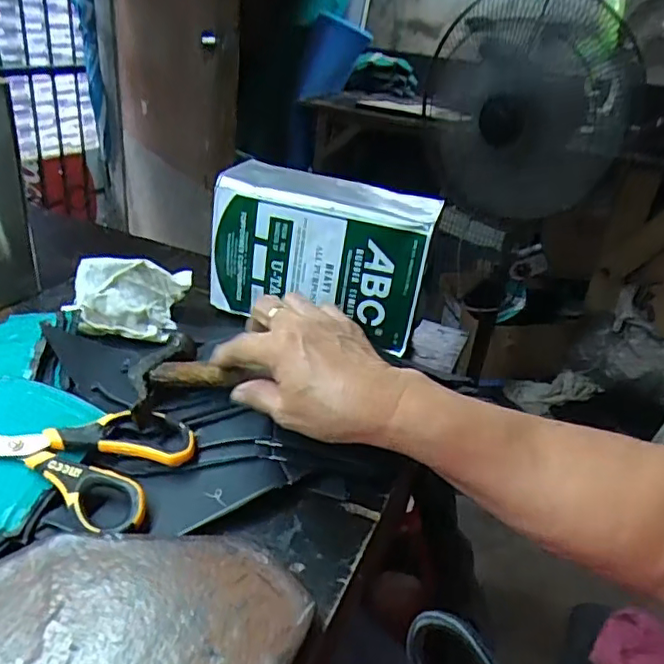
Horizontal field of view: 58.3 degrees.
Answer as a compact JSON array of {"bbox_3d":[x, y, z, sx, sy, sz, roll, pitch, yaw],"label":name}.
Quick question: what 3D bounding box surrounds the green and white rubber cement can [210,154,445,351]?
[{"bbox_3d":[-0.013,-0.087,0.642,0.231,0.147,0.078,16,30,15],"label":"green and white rubber cement can"}]

